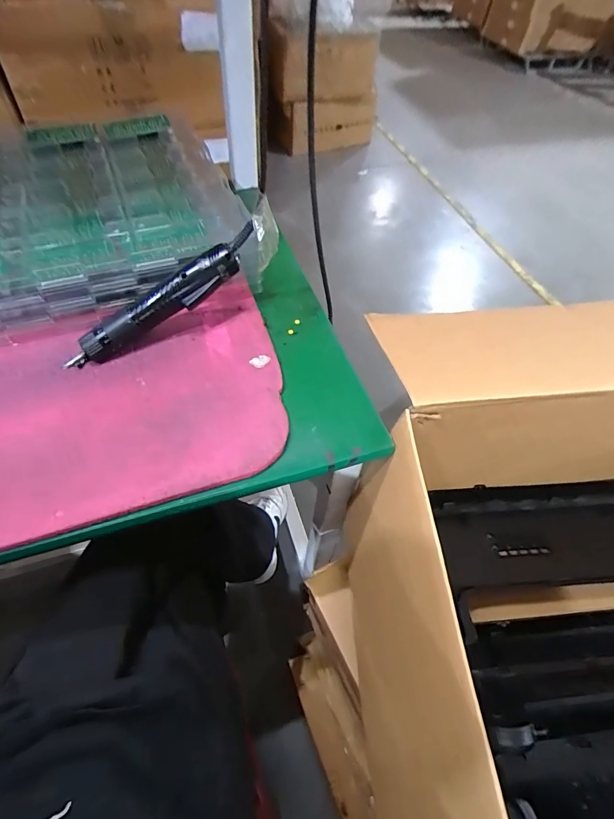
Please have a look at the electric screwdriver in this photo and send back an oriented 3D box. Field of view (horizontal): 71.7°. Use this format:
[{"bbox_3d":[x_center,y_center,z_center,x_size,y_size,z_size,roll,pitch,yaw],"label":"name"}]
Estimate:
[{"bbox_3d":[-0.163,-0.126,0.492,0.252,0.033,0.035,-37,63,-7],"label":"electric screwdriver"}]

